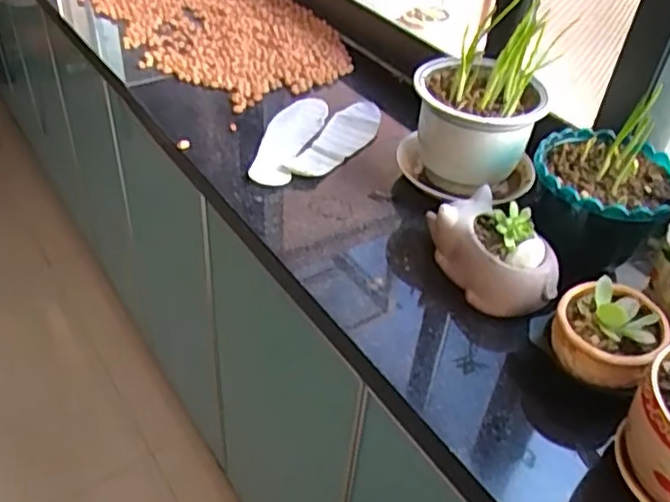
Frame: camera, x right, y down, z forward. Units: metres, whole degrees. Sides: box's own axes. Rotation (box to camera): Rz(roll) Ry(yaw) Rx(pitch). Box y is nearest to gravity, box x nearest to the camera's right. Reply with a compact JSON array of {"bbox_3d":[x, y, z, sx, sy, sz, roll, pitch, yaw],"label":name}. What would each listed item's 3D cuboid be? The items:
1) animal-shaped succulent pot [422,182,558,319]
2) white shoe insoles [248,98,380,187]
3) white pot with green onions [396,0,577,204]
[{"bbox_3d":[0.160,-0.017,0.661,0.080,0.099,0.157,-15,45,-21],"label":"animal-shaped succulent pot"},{"bbox_3d":[-0.022,-0.151,0.875,0.142,0.012,0.233,9,41,5],"label":"white shoe insoles"},{"bbox_3d":[0.167,-0.165,0.761,0.131,0.197,0.136,-13,44,-19],"label":"white pot with green onions"}]

